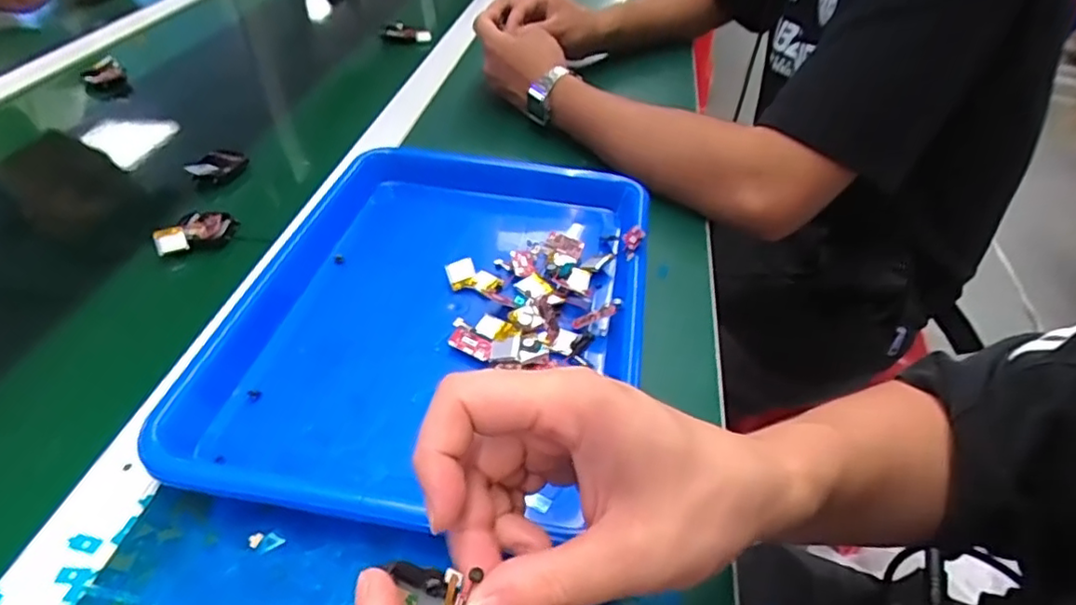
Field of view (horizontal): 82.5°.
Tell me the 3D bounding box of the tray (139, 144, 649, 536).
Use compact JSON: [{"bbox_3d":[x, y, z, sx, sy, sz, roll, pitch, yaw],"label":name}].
[{"bbox_3d":[-0.067,-0.002,0.419,0.273,0.032,0.335,7,42,5],"label":"tray"}]

